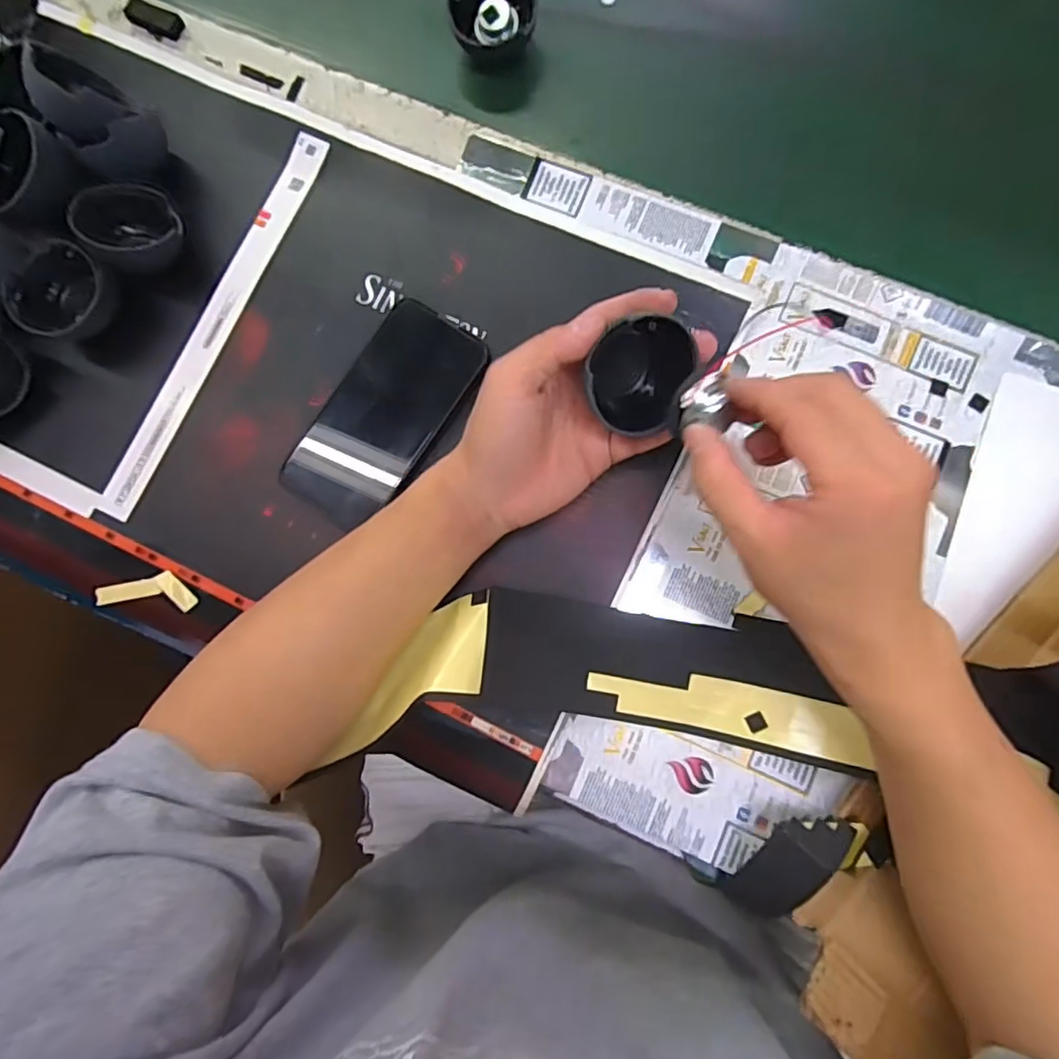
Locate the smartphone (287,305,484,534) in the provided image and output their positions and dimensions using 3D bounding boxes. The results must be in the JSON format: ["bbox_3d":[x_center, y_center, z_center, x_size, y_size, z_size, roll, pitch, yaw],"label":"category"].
[{"bbox_3d":[-0.091,-0.073,0.388,0.074,0.011,0.148,32,86,6],"label":"smartphone"}]

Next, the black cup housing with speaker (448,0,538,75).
[{"bbox_3d":[-0.026,-0.358,0.415,0.057,0.037,0.047,-22,83,1],"label":"black cup housing with speaker"}]

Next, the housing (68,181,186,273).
[{"bbox_3d":[-0.260,-0.194,0.396,0.053,0.036,0.061,48,64,-8],"label":"housing"}]

